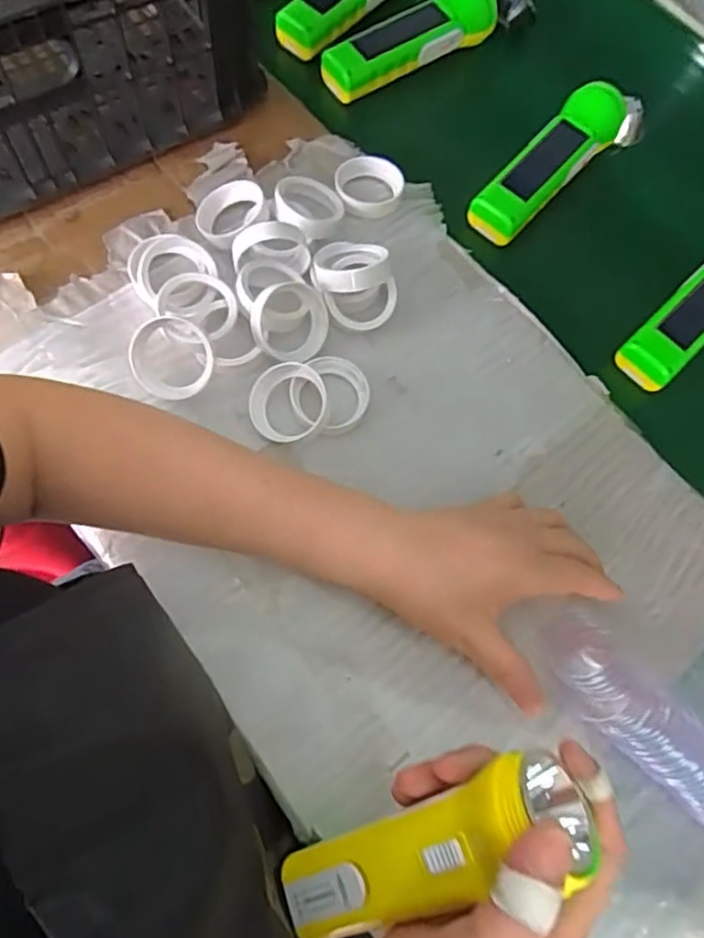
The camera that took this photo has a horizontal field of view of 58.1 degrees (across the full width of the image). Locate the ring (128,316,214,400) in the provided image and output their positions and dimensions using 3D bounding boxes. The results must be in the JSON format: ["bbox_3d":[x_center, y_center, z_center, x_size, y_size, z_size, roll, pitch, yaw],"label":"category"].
[{"bbox_3d":[-0.119,-0.073,0.420,0.053,0.008,0.054,-4,112,-10],"label":"ring"}]

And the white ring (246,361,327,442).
[{"bbox_3d":[-0.044,-0.043,0.428,0.051,0.024,0.052,1,72,-2],"label":"white ring"}]

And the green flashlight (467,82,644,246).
[{"bbox_3d":[0.170,-0.256,0.507,0.186,0.039,0.050,-41,79,-18],"label":"green flashlight"}]

